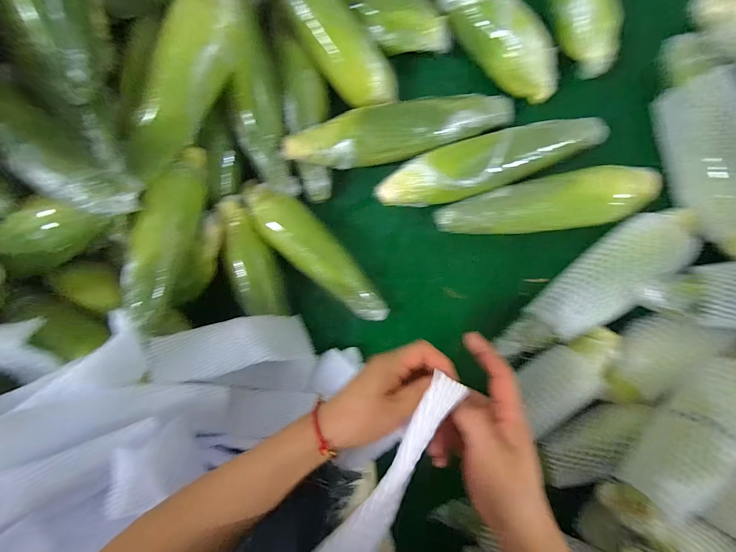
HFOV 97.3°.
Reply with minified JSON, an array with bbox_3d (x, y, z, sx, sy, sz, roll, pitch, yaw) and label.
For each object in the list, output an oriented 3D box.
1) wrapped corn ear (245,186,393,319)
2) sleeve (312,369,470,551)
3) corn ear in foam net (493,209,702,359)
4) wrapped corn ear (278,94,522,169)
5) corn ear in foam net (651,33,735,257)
[{"bbox_3d":[-0.066,-0.028,0.429,0.060,0.044,0.233,-43,89,9],"label":"wrapped corn ear"},{"bbox_3d":[0.016,0.160,0.247,0.045,0.023,0.185,31,89,3],"label":"sleeve"},{"bbox_3d":[0.271,0.011,0.381,0.261,0.050,0.070,-42,89,9],"label":"corn ear in foam net"},{"bbox_3d":[0.040,-0.173,0.389,0.269,0.058,0.061,-10,94,8],"label":"wrapped corn ear"},{"bbox_3d":[0.387,-0.143,0.362,0.062,0.048,0.253,-18,93,8],"label":"corn ear in foam net"}]

